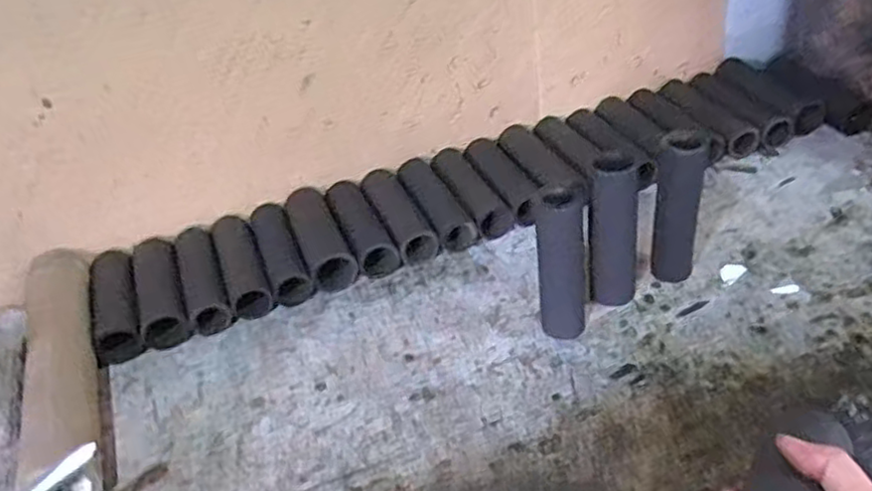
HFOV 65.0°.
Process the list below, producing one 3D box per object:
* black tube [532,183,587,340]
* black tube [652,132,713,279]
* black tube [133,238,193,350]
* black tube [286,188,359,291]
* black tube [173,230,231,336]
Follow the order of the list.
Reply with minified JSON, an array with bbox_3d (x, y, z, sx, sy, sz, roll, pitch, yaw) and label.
[{"bbox_3d":[0.129,0.024,0.712,0.045,0.186,0.048,-8,34,3],"label":"black tube"},{"bbox_3d":[0.273,-0.044,0.769,0.049,0.181,0.048,3,36,20],"label":"black tube"},{"bbox_3d":[-0.357,0.060,0.891,0.057,0.051,0.182,-20,35,-14],"label":"black tube"},{"bbox_3d":[-0.160,-0.007,0.938,0.061,0.053,0.183,-20,35,-14],"label":"black tube"},{"bbox_3d":[-0.305,0.045,0.899,0.050,0.056,0.184,-20,35,-13],"label":"black tube"}]

